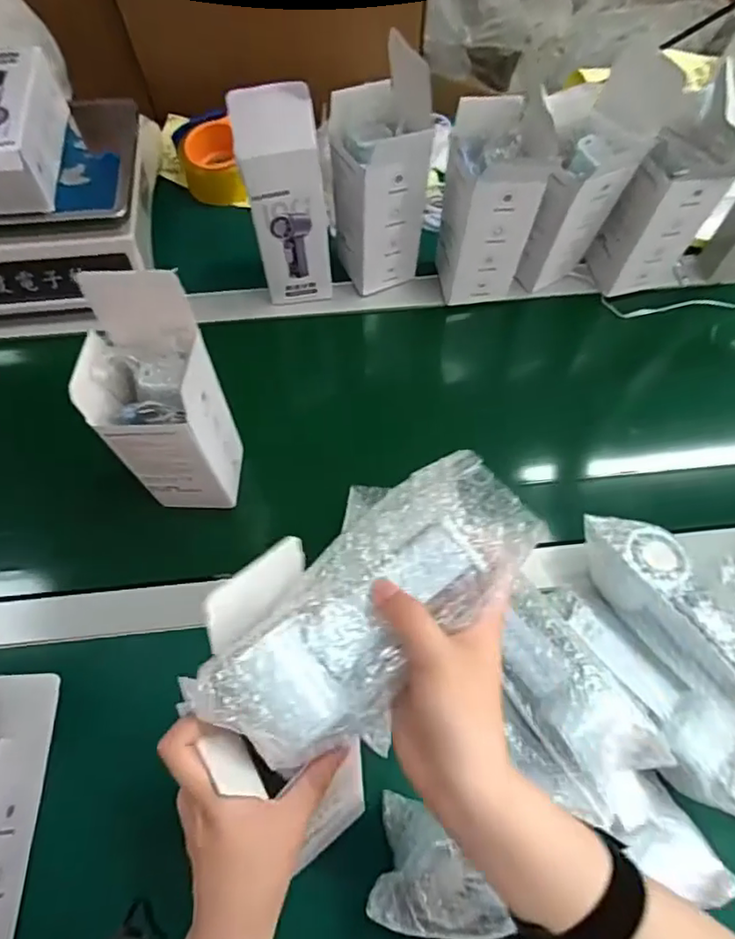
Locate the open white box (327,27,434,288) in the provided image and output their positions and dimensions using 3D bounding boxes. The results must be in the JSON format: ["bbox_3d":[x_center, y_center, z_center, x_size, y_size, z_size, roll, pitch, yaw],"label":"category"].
[{"bbox_3d":[0.014,-0.298,0.624,0.100,0.212,0.086,-17,67,-4],"label":"open white box"}]

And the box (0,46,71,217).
[{"bbox_3d":[-0.356,-0.338,0.592,0.074,0.075,0.157,-5,67,1],"label":"box"}]

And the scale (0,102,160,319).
[{"bbox_3d":[-0.388,-0.291,0.660,0.288,0.109,0.219,-4,67,2],"label":"scale"}]

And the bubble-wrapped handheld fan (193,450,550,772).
[{"bbox_3d":[0.002,0.075,0.319,0.189,0.037,0.078,-41,71,-7],"label":"bubble-wrapped handheld fan"}]

